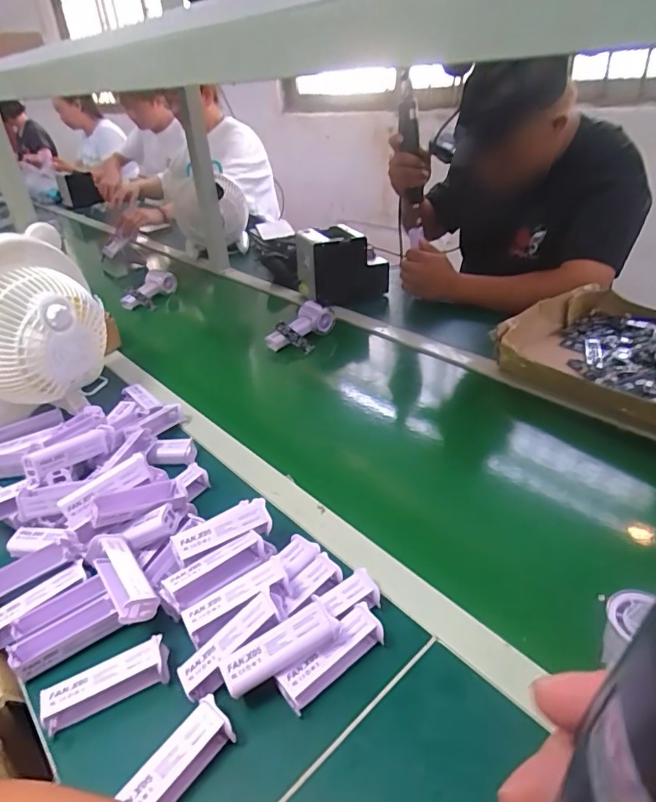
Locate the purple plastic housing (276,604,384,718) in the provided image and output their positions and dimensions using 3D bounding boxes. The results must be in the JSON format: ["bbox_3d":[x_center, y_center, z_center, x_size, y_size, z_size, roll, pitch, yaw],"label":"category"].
[{"bbox_3d":[0.004,0.223,0.438,0.098,0.028,0.028,-27,38,-29],"label":"purple plastic housing"}]

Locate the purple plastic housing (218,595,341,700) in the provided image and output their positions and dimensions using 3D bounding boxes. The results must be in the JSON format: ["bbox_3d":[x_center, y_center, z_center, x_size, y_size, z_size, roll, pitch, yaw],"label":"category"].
[{"bbox_3d":[-0.040,0.208,0.425,0.099,0.017,0.036,-24,73,-14],"label":"purple plastic housing"}]

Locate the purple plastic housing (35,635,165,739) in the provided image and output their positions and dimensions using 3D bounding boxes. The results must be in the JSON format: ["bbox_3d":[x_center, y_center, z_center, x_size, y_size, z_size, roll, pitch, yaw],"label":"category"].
[{"bbox_3d":[-0.191,0.244,0.435,0.100,0.031,0.029,-17,34,-17],"label":"purple plastic housing"}]

